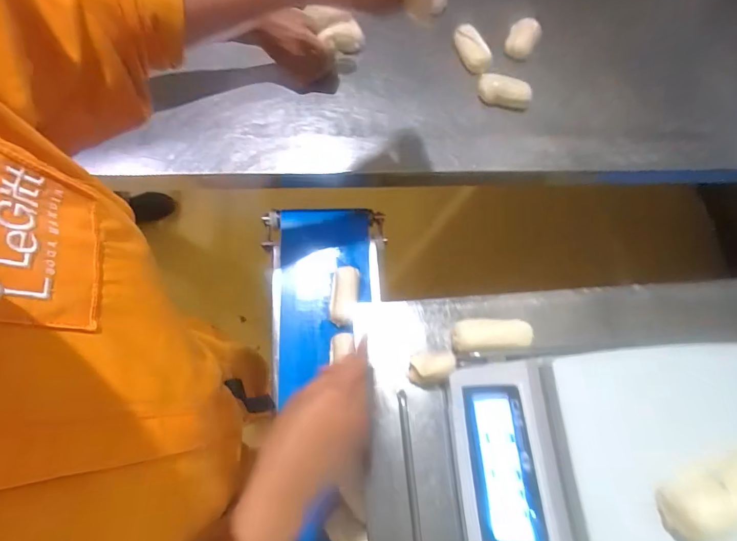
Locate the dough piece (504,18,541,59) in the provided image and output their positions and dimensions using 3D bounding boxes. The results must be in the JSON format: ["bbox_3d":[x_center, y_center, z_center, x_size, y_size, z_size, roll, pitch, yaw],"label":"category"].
[{"bbox_3d":[0.282,-0.422,0.740,0.053,0.040,0.052,25,71,7],"label":"dough piece"}]

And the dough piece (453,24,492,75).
[{"bbox_3d":[0.178,-0.379,0.694,0.089,0.037,0.034,35,65,-35],"label":"dough piece"}]

